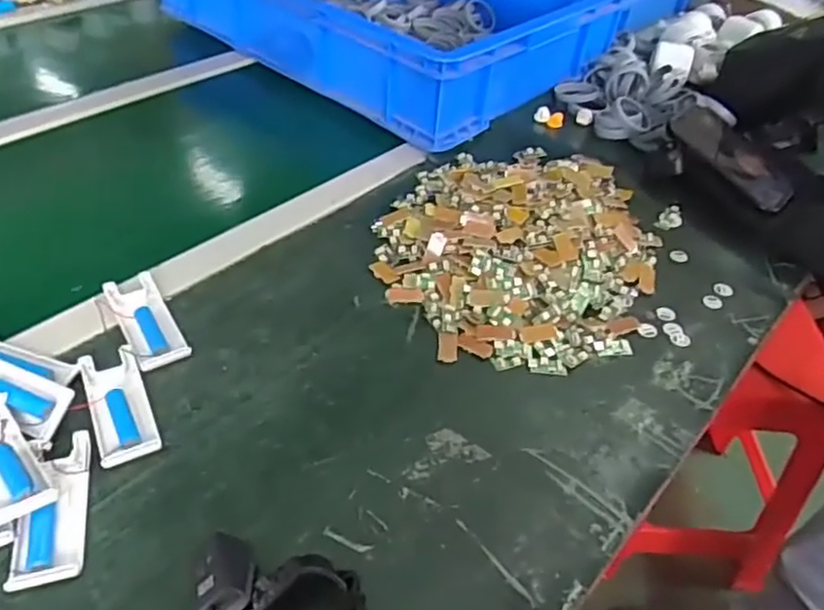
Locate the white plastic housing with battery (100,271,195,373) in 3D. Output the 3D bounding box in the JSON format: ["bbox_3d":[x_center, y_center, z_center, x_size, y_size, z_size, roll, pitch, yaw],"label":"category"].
[{"bbox_3d":[-0.221,0.012,0.541,0.040,0.012,0.102,-22,50,-26],"label":"white plastic housing with battery"}]

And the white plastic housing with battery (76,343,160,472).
[{"bbox_3d":[-0.216,0.070,0.476,0.040,0.013,0.102,-17,48,-22],"label":"white plastic housing with battery"}]

